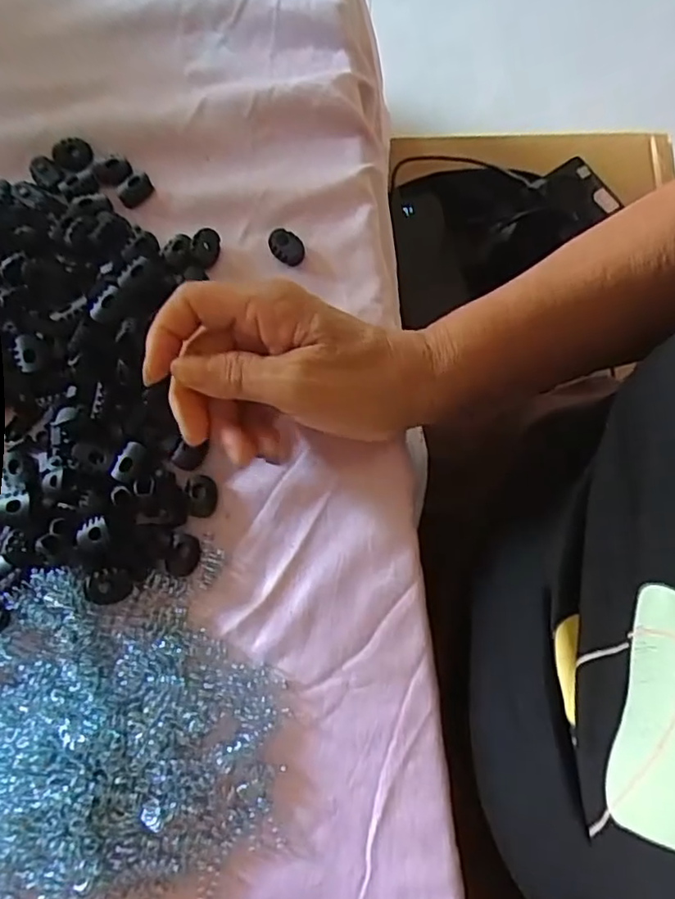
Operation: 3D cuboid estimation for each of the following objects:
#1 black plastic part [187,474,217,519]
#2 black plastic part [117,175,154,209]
[{"bbox_3d":[-0.072,0.025,0.322,0.015,0.006,0.022,-9,77,-1],"label":"black plastic part"},{"bbox_3d":[-0.123,-0.158,0.367,0.021,0.008,0.014,-32,78,-6],"label":"black plastic part"}]

